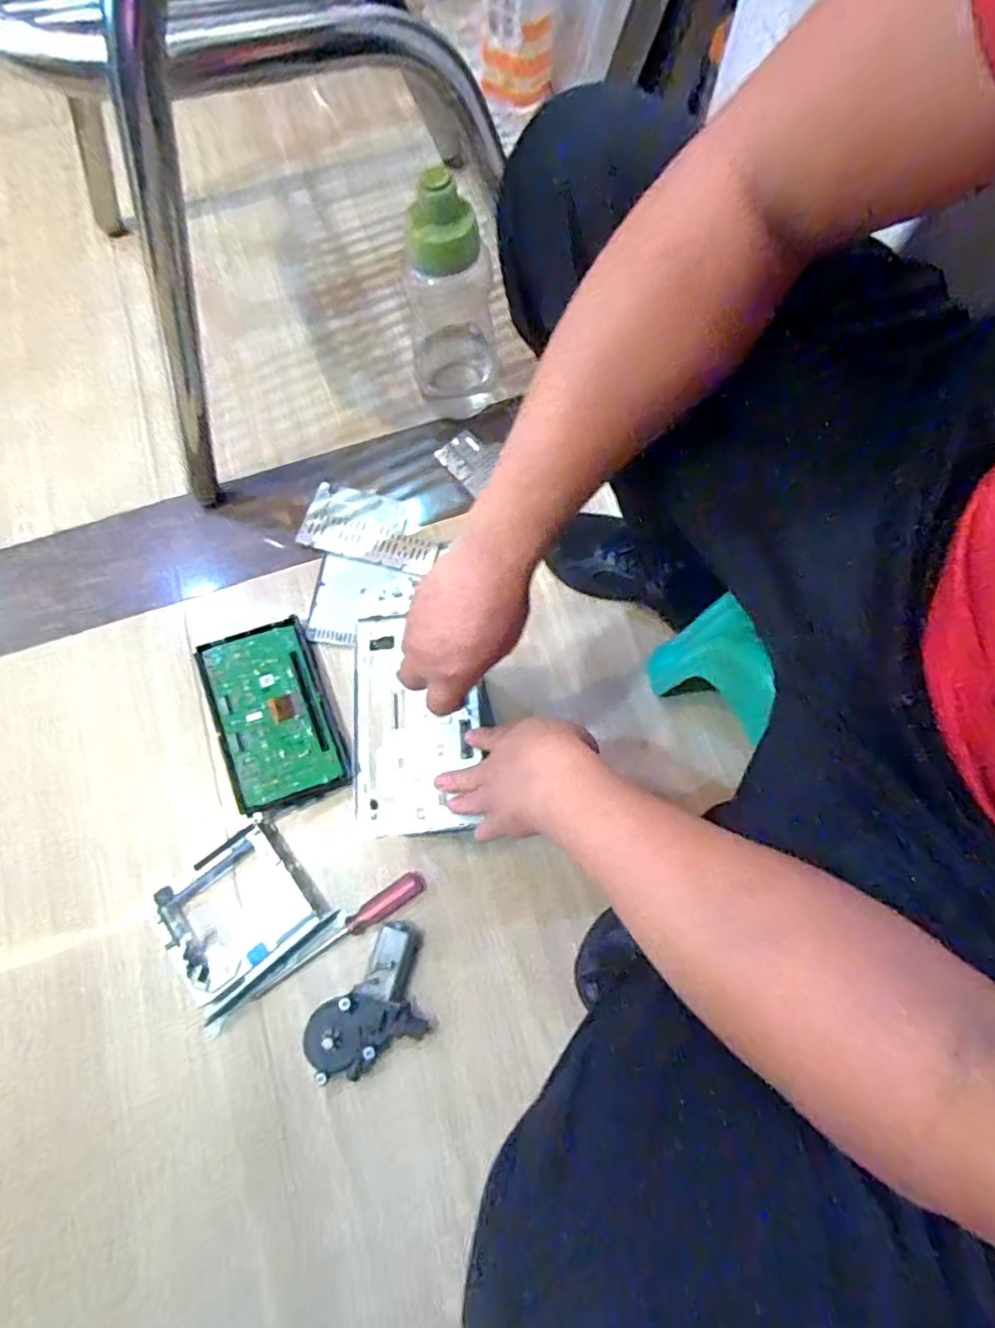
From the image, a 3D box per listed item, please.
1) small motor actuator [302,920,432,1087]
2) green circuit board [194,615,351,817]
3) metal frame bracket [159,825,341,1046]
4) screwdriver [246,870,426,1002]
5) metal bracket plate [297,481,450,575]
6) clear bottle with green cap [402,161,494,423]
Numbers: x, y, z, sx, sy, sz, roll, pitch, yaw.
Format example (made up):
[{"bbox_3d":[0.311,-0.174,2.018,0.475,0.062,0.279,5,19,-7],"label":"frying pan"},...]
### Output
[{"bbox_3d":[-0.121,0.349,0.607,0.093,0.049,0.151,38,76,11],"label":"small motor actuator"},{"bbox_3d":[-0.256,0.056,0.686,0.118,0.035,0.205,-21,74,-6],"label":"green circuit board"},{"bbox_3d":[-0.273,0.268,0.627,0.155,0.030,0.140,-40,77,-12],"label":"metal frame bracket"},{"bbox_3d":[-0.162,0.284,0.624,0.197,0.020,0.026,-36,76,-10],"label":"screwdriver"},{"bbox_3d":[-0.161,-0.178,0.775,0.175,0.010,0.094,15,74,7],"label":"metal bracket plate"},{"bbox_3d":[-0.056,-0.420,0.708,0.106,0.281,0.086,-10,73,-3],"label":"clear bottle with green cap"}]

